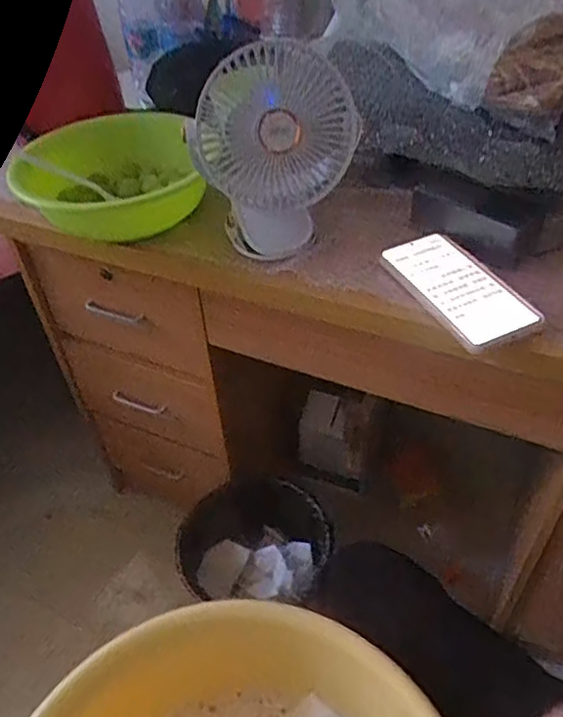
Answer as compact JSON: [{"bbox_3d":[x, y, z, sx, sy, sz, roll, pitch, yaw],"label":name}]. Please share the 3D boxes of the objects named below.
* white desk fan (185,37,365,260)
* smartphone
[{"bbox_3d":[-0.011,-0.209,0.614,0.156,0.181,0.098,-10,45,-7],"label":"white desk fan"},{"bbox_3d":[0.177,-0.072,0.602,0.090,0.014,0.168,-20,49,-15],"label":"smartphone"}]

